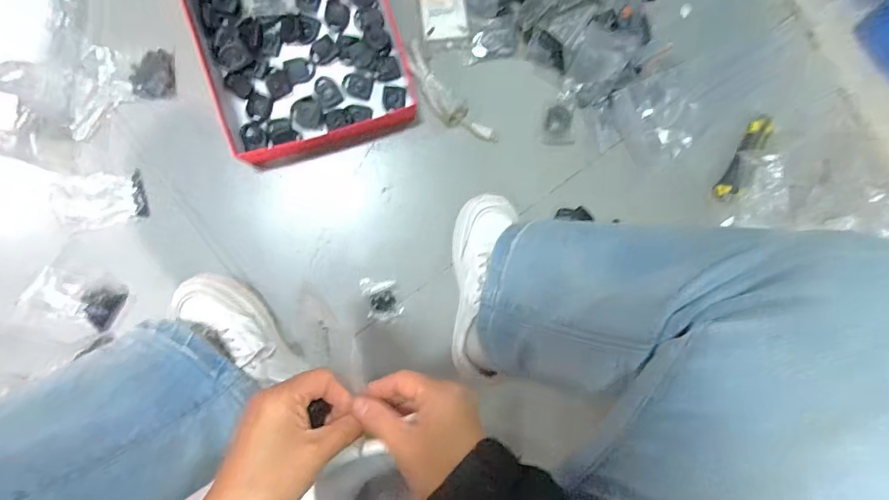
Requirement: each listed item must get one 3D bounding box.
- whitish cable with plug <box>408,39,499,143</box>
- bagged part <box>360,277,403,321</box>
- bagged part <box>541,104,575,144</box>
[{"bbox_3d":[0.002,-0.199,0.587,0.041,0.018,0.162,-43,95,-4],"label":"whitish cable with plug"},{"bbox_3d":[-0.085,0.064,0.601,0.045,0.014,0.060,-16,93,-6],"label":"bagged part"},{"bbox_3d":[0.161,-0.174,0.622,0.044,0.009,0.052,-1,91,-6],"label":"bagged part"}]

